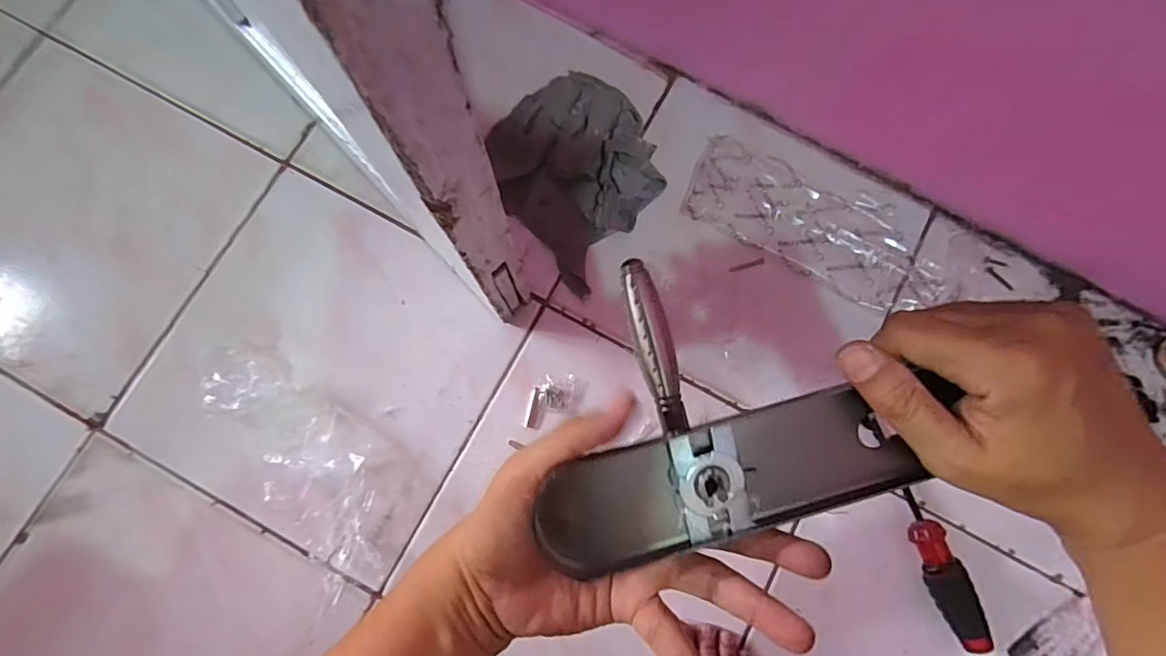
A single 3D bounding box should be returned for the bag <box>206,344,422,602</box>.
[{"bbox_3d":[-0.249,0.114,0.475,0.234,0.049,0.113,38,81,6],"label":"bag"}]

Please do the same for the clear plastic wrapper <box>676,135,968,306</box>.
[{"bbox_3d":[0.233,-0.094,0.533,0.265,0.026,0.087,28,80,4],"label":"clear plastic wrapper"}]

